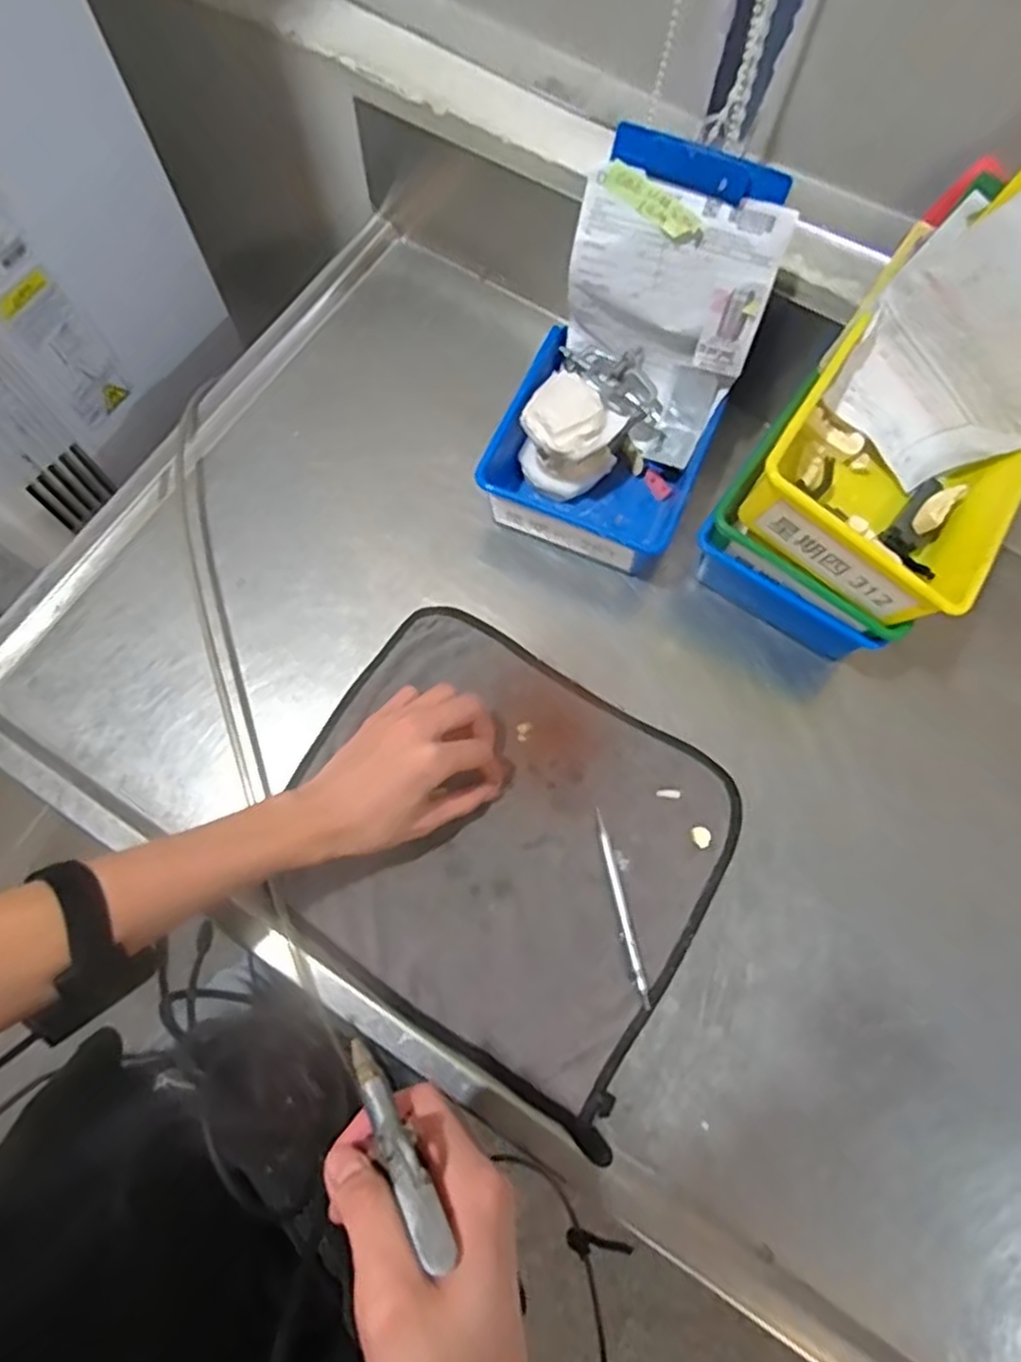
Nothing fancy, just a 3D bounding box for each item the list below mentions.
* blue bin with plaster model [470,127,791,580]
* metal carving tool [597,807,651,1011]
[{"bbox_3d":[0.084,-0.222,0.552,0.144,0.205,0.202,25,72,6],"label":"blue bin with plaster model"},{"bbox_3d":[0.077,0.156,0.511,0.009,0.008,0.130,-11,72,-6],"label":"metal carving tool"}]

